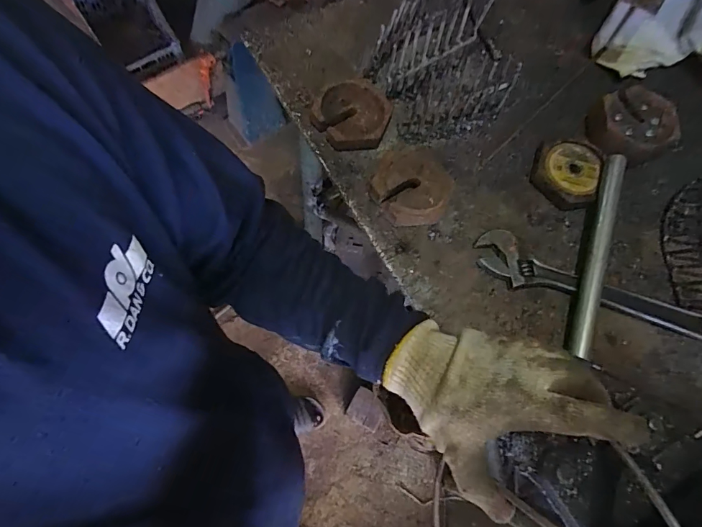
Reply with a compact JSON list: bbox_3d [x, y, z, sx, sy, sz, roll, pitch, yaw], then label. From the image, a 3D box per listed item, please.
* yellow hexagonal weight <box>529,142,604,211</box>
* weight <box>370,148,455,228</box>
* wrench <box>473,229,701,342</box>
[{"bbox_3d":[0.290,-0.123,0.547,0.083,0.024,0.097,18,70,4],"label":"yellow hexagonal weight"},{"bbox_3d":[0.079,-0.101,0.515,0.097,0.034,0.106,1,69,-2],"label":"weight"},{"bbox_3d":[0.297,0.039,0.486,0.306,0.020,0.059,23,70,6],"label":"wrench"}]

